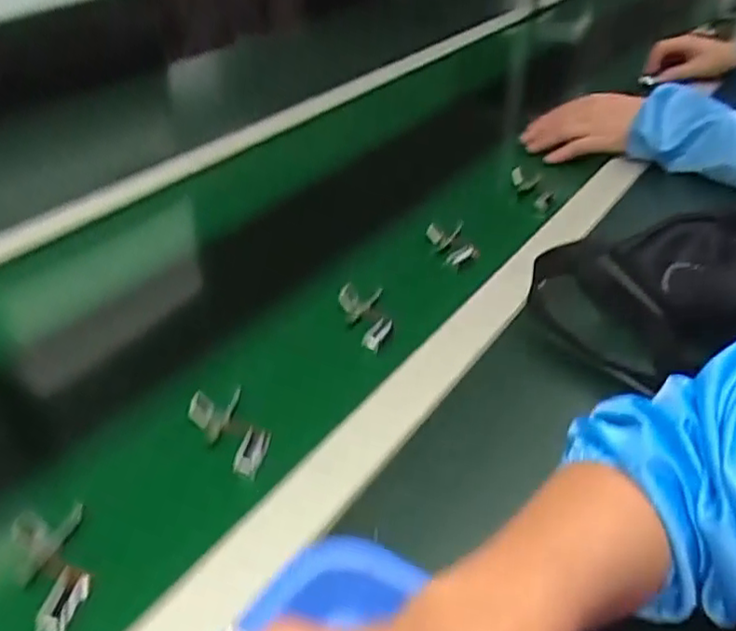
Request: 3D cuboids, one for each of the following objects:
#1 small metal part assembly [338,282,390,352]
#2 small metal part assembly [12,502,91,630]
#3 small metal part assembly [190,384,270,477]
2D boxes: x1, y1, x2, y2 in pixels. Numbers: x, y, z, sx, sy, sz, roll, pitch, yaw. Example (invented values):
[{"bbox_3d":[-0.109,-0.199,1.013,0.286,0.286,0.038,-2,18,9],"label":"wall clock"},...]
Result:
[{"bbox_3d":[0.002,-0.001,0.537,0.034,0.020,0.074,-12,38,-14],"label":"small metal part assembly"},{"bbox_3d":[-0.172,0.141,0.355,0.036,0.017,0.080,-15,39,-18],"label":"small metal part assembly"},{"bbox_3d":[-0.088,0.078,0.435,0.030,0.026,0.076,-27,44,-31],"label":"small metal part assembly"}]

